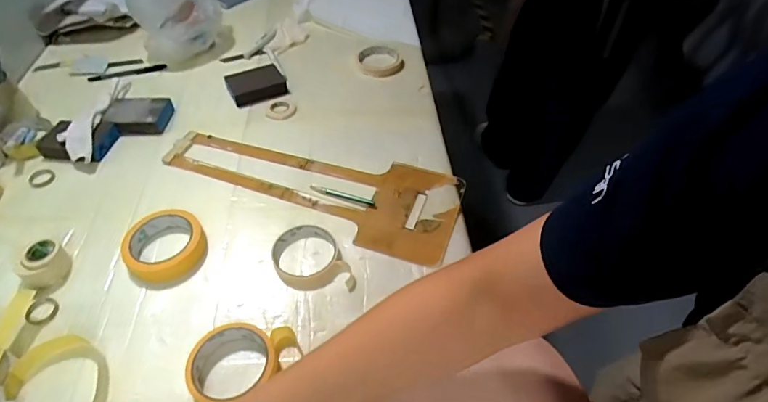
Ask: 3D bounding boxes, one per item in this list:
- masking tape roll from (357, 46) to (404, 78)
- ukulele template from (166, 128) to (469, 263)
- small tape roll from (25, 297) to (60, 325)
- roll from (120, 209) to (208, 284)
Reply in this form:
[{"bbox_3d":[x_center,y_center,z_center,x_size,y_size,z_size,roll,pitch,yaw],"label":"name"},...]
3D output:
[{"bbox_3d":[-0.006,-0.274,0.895,0.087,0.023,0.087,0,49,0],"label":"masking tape roll"},{"bbox_3d":[-0.122,-0.025,0.681,0.456,0.011,0.159,13,50,10],"label":"ukulele template"},{"bbox_3d":[-0.411,0.132,0.553,0.031,0.009,0.033,0,49,0],"label":"small tape roll"},{"bbox_3d":[-0.281,0.055,0.593,0.095,0.029,0.097,0,49,0],"label":"roll"}]

